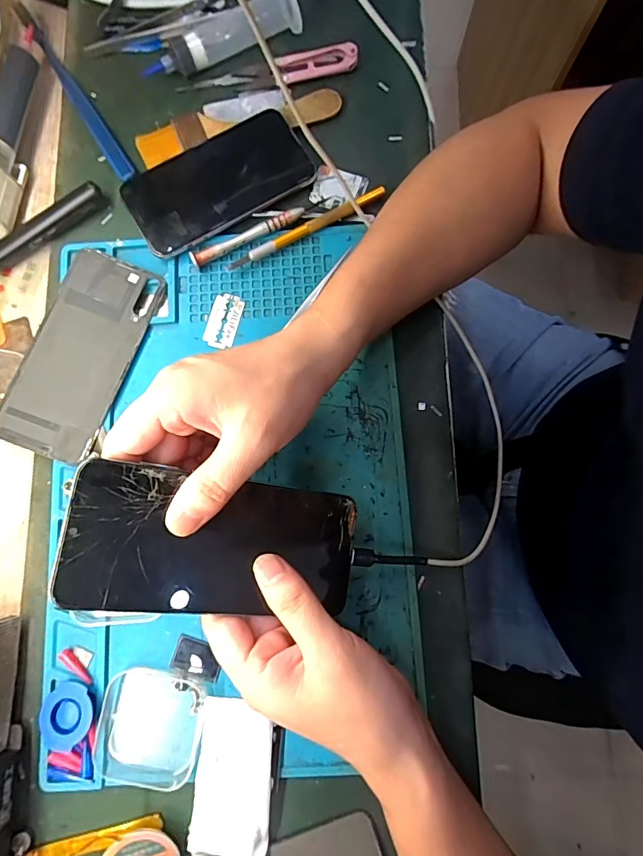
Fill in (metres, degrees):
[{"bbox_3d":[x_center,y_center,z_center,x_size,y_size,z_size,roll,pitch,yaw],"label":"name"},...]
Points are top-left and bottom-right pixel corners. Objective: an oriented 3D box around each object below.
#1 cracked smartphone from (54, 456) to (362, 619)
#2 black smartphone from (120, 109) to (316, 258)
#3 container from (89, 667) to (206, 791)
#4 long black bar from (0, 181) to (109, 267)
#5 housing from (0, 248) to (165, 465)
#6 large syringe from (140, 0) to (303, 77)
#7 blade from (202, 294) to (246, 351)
[{"bbox_3d":[-0.053,0.061,0.241,0.154,0.005,0.072,7,79,-24],"label":"cracked smartphone"},{"bbox_3d":[-0.081,-0.193,0.348,0.140,0.015,0.075,-31,81,-4],"label":"black smartphone"},{"bbox_3d":[-0.111,0.191,0.289,0.066,0.017,0.064,7,80,2],"label":"container"},{"bbox_3d":[-0.220,-0.151,0.342,0.118,0.016,0.020,-34,81,-5],"label":"long black bar"},{"bbox_3d":[-0.175,-0.054,0.326,0.068,0.013,0.151,20,81,4],"label":"housing"},{"bbox_3d":[-0.082,-0.322,0.363,0.131,0.027,0.032,-19,80,-2],"label":"large syringe"},{"bbox_3d":[-0.074,-0.081,0.335,0.023,0.004,0.041,14,80,3],"label":"blade"}]

